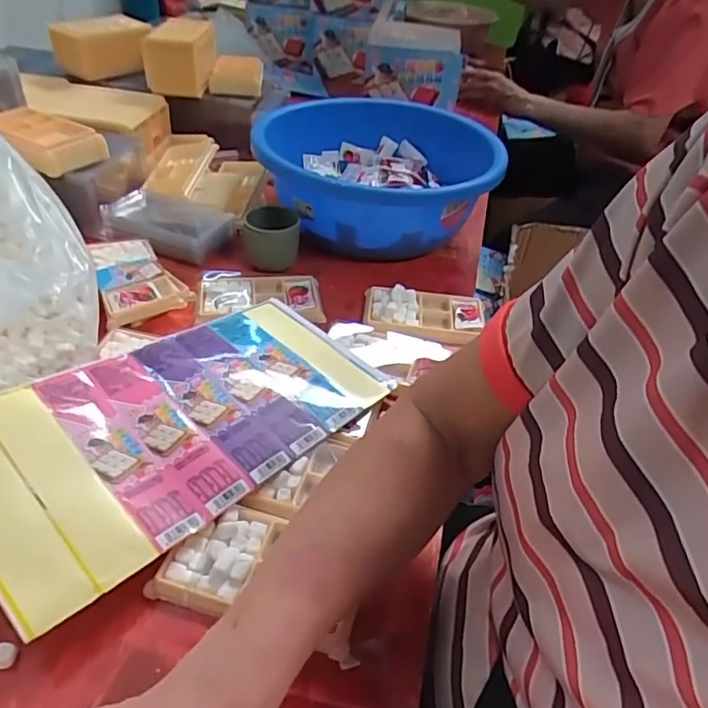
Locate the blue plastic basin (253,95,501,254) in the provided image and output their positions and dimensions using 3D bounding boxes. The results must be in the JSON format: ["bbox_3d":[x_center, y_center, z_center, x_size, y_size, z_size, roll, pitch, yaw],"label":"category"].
[{"bbox_3d":[0.027,-0.233,0.754,0.304,0.119,0.310,4,41,-3],"label":"blue plastic basin"}]

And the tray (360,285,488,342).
[{"bbox_3d":[0.077,-0.046,0.630,0.131,0.022,0.071,7,41,1],"label":"tray"}]

